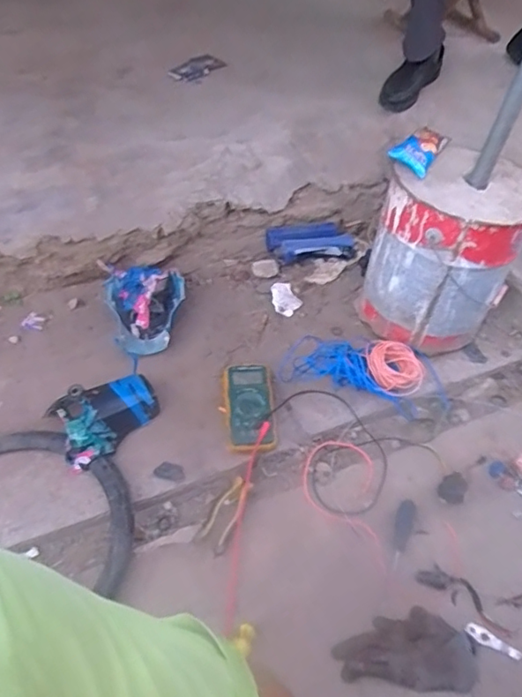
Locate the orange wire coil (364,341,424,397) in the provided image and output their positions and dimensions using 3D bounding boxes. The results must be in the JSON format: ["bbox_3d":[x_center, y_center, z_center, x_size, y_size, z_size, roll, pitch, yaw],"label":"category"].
[{"bbox_3d":[0.270,0.041,1.109,0.121,0.058,0.100,9,49,8],"label":"orange wire coil"}]

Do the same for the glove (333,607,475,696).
[{"bbox_3d":[0.207,0.431,0.788,0.194,0.026,0.102,1,48,1],"label":"glove"}]

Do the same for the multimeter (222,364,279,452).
[{"bbox_3d":[-0.022,0.117,1.061,0.094,0.056,0.197,-5,49,-4],"label":"multimeter"}]

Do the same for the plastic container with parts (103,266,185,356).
[{"bbox_3d":[-0.248,-0.091,1.213,0.170,0.079,0.210,-14,50,-13],"label":"plastic container with parts"}]

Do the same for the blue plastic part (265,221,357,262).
[{"bbox_3d":[0.126,-0.270,1.388,0.215,0.046,0.123,-9,49,-8],"label":"blue plastic part"}]

